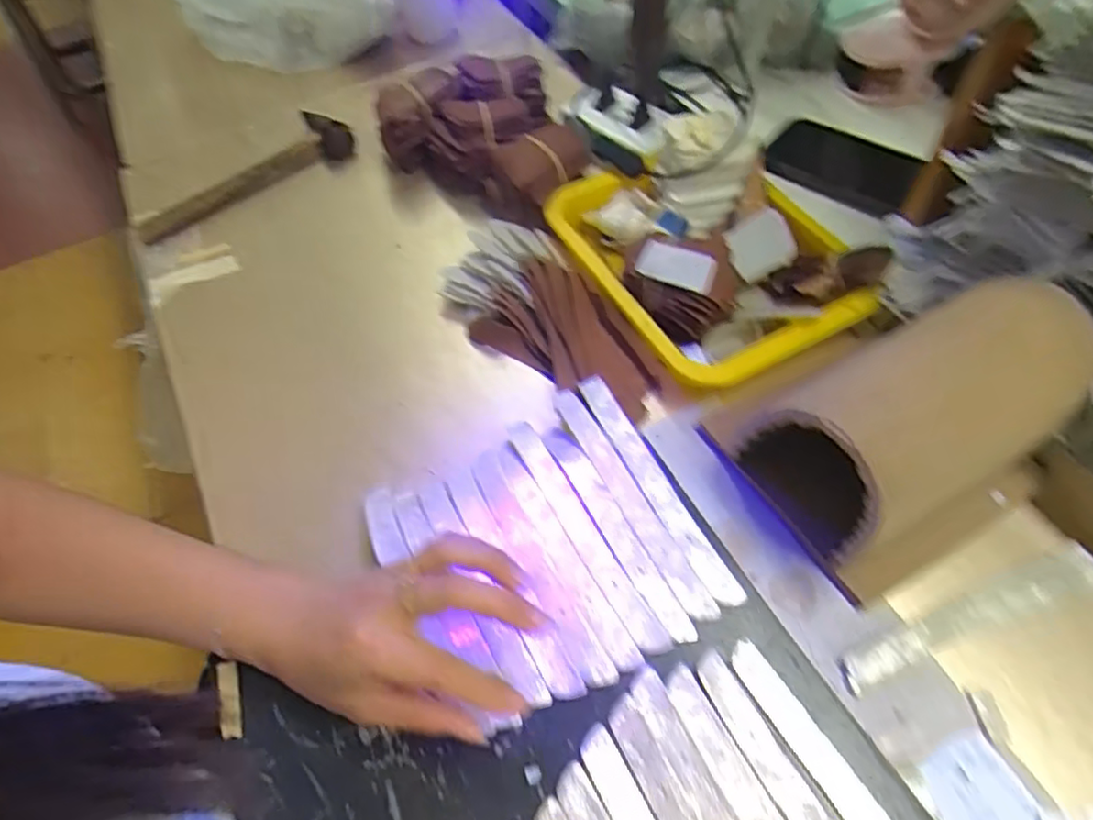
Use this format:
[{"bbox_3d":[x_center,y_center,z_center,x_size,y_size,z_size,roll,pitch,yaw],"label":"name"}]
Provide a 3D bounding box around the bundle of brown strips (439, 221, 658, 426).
[{"bbox_3d":[0.000,-0.076,0.536,0.110,0.036,0.232,-30,60,-16],"label":"bundle of brown strips"}]

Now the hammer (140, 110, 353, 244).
[{"bbox_3d":[-0.328,-0.253,0.682,0.243,0.033,0.073,-38,63,-20],"label":"hammer"}]

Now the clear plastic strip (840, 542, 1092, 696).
[{"bbox_3d":[0.273,0.130,0.398,0.195,0.008,0.031,-16,61,-9],"label":"clear plastic strip"}]

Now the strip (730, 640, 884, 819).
[{"bbox_3d":[0.158,0.206,0.308,0.019,0.006,0.195,-26,57,-14],"label":"strip"}]

